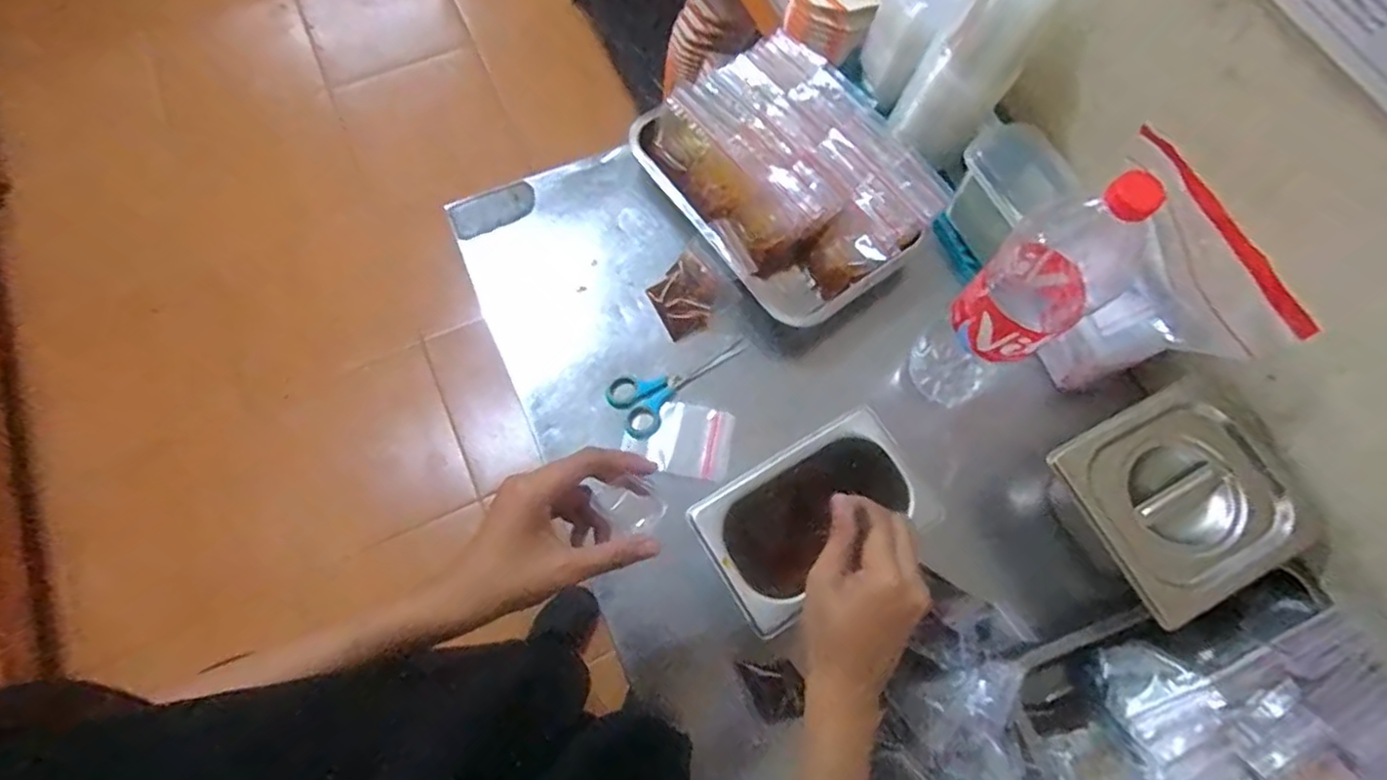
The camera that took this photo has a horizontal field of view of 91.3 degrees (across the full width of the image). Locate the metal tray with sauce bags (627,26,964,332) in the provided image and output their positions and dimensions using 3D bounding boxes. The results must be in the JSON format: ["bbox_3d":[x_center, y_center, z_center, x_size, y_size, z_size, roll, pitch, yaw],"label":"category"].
[{"bbox_3d":[0.103,-0.228,0.739,0.221,0.078,0.297,-32,75,-12],"label":"metal tray with sauce bags"}]

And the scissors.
[{"bbox_3d":[-0.011,-0.013,0.705,0.153,0.007,0.064,-32,75,-12],"label":"scissors"}]

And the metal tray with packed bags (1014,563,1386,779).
[{"bbox_3d":[0.437,0.294,0.562,0.289,0.062,0.211,-16,72,-7],"label":"metal tray with packed bags"}]

